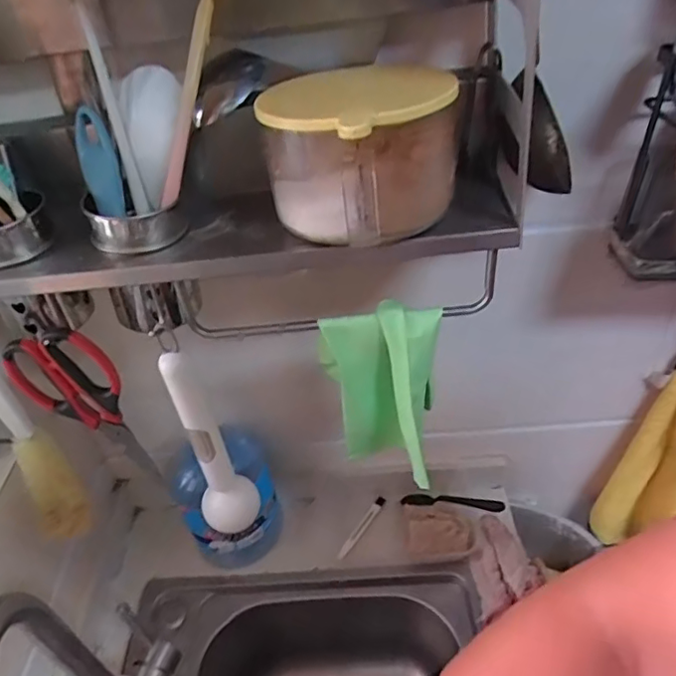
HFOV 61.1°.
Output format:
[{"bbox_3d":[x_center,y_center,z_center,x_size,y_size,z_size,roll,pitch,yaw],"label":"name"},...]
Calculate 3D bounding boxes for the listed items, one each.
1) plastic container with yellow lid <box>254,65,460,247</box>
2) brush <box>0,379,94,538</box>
[{"bbox_3d":[0.020,-0.133,0.403,0.116,0.097,0.099,-29,45,-24],"label":"plastic container with yellow lid"},{"bbox_3d":[-0.307,0.103,0.551,0.044,0.262,0.048,25,50,32],"label":"brush"}]

